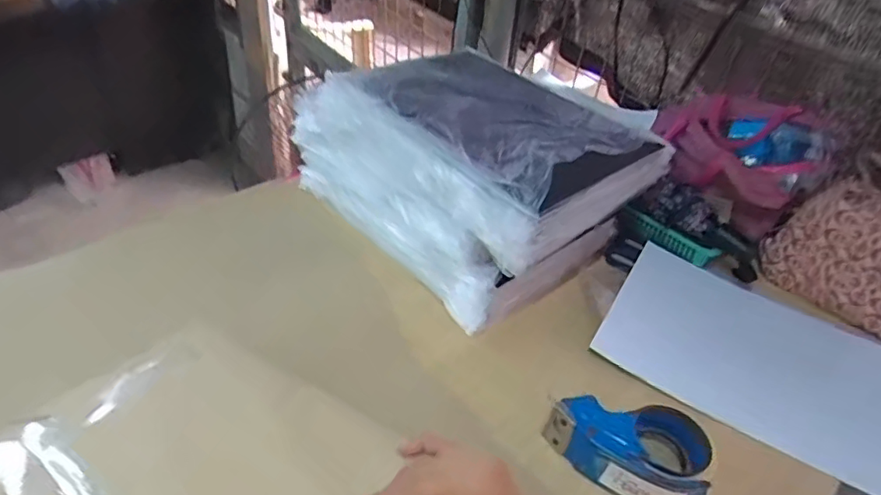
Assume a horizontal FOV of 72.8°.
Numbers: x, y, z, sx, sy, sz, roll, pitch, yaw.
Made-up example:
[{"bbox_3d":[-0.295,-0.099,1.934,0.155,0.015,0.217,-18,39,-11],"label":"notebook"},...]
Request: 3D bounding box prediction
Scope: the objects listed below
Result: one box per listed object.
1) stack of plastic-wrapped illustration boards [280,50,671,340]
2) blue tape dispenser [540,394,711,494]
[{"bbox_3d":[0.041,-0.129,0.859,0.318,0.197,0.443,-25,50,-32],"label":"stack of plastic-wrapped illustration boards"},{"bbox_3d":[0.195,0.199,0.620,0.160,0.059,0.097,21,42,16],"label":"blue tape dispenser"}]

